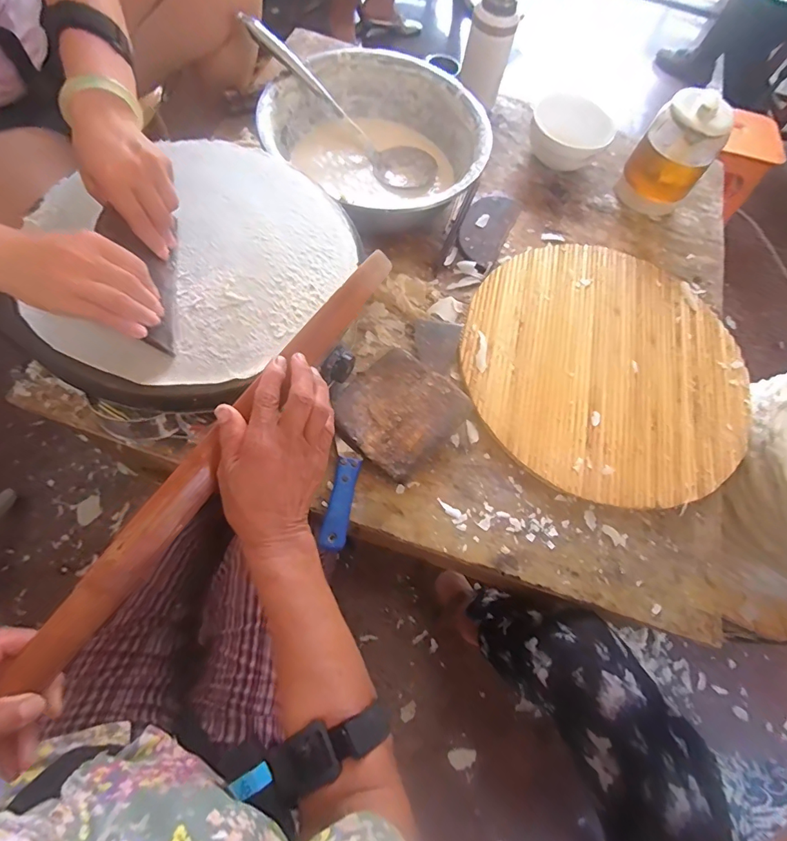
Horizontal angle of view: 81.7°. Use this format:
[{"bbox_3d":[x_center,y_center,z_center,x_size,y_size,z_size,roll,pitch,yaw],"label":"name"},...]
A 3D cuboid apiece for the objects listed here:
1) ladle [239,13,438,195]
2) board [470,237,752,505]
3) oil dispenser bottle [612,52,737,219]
[{"bbox_3d":[-0.084,-0.522,0.766,0.378,0.057,0.094,39,72,-11],"label":"ladle"},{"bbox_3d":[0.320,-0.090,0.679,0.412,0.031,0.428,0,69,0],"label":"board"},{"bbox_3d":[0.486,-0.466,0.789,0.122,0.161,0.118,35,73,12],"label":"oil dispenser bottle"}]

